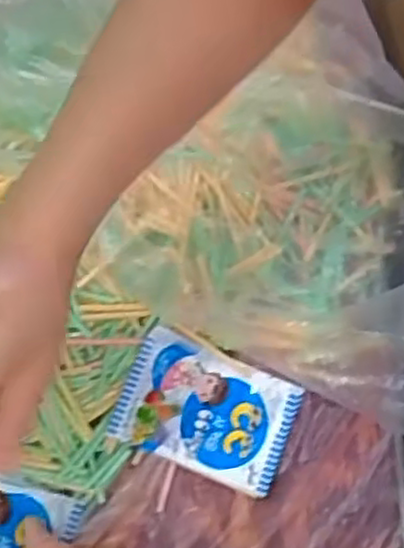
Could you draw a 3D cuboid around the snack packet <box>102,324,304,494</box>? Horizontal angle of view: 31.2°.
[{"bbox_3d":[0.003,0.085,0.455,0.108,0.012,0.075,21,75,8],"label":"snack packet"}]

